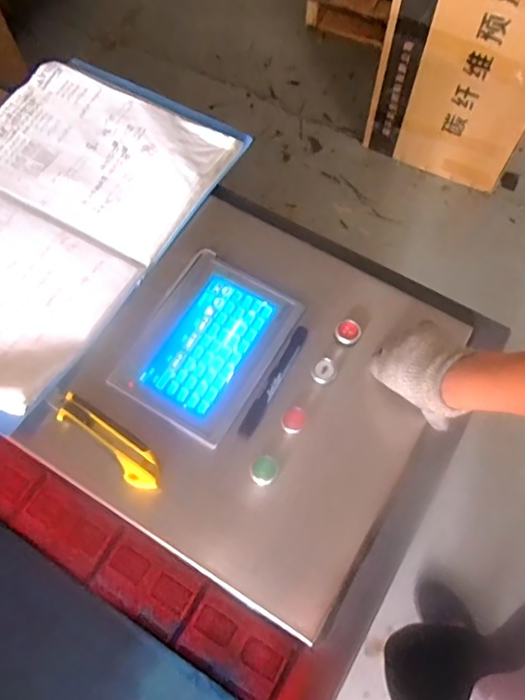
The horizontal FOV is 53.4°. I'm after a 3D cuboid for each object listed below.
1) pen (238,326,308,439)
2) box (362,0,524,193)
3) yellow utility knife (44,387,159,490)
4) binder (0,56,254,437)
[{"bbox_3d":[0.013,0.033,0.558,0.016,0.020,0.131,28,70,14],"label":"pen"},{"bbox_3d":[0.583,-0.840,1.400,0.441,0.555,0.489,28,70,12],"label":"box"},{"bbox_3d":[-0.163,0.088,0.539,0.153,0.019,0.036,36,72,16],"label":"yellow utility knife"},{"bbox_3d":[-0.272,-0.169,0.653,0.315,0.025,0.479,27,70,14],"label":"binder"}]

